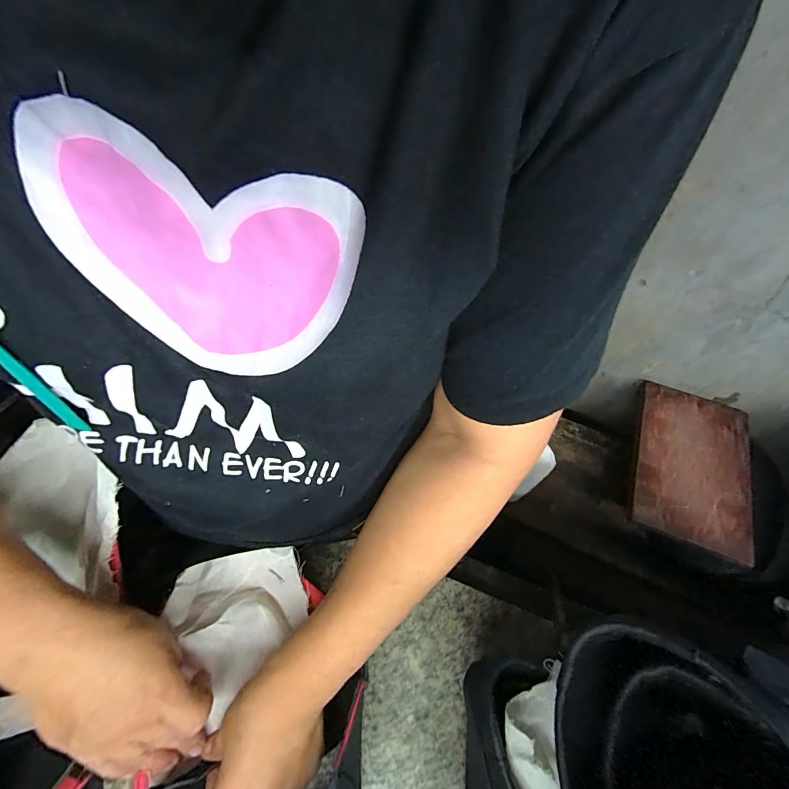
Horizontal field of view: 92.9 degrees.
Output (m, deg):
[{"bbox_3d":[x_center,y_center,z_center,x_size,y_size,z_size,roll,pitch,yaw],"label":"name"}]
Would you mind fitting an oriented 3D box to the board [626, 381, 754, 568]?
[{"bbox_3d":[0.520,0.123,0.654,0.189,0.025,0.273,21,63,7],"label":"board"}]

